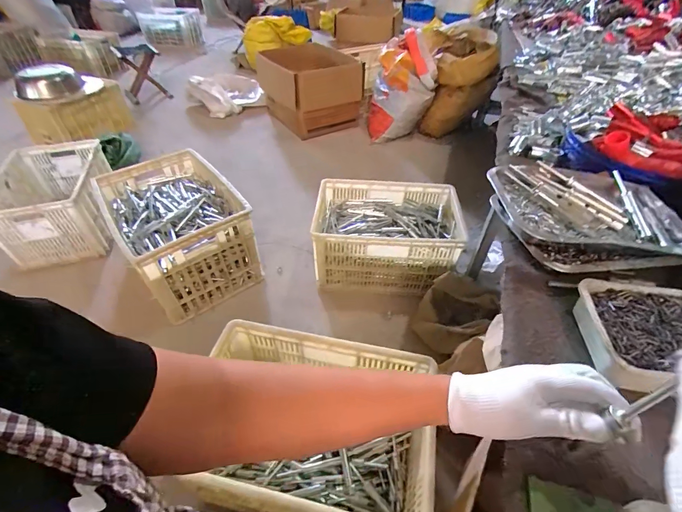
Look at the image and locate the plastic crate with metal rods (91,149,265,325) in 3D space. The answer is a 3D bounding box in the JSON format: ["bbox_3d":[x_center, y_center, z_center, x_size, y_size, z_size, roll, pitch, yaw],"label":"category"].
[{"bbox_3d":[-0.540,-0.090,1.186,0.366,0.299,0.492,-30,52,-27],"label":"plastic crate with metal rods"}]

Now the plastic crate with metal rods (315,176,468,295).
[{"bbox_3d":[0.160,-0.077,1.194,0.470,0.213,0.324,4,44,4],"label":"plastic crate with metal rods"}]

